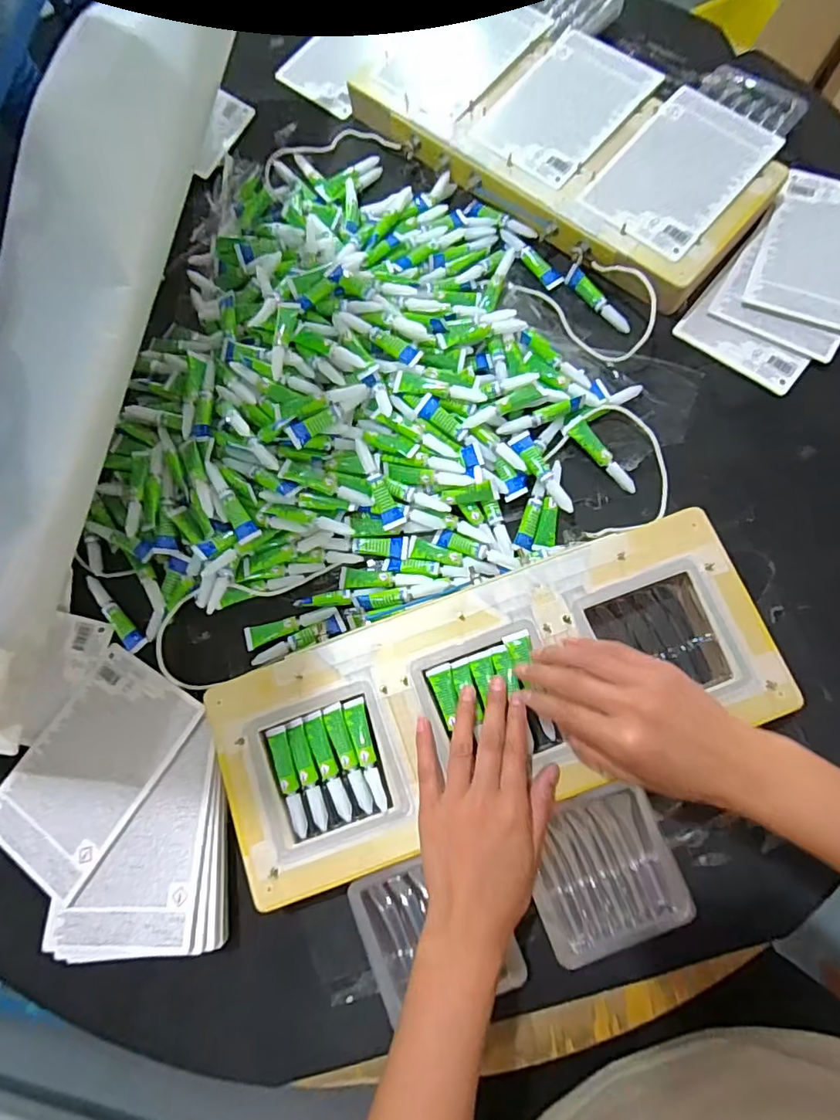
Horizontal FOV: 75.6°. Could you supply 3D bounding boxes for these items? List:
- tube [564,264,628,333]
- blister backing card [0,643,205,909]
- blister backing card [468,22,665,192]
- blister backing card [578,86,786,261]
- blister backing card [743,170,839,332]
[{"bbox_3d":[0.173,-0.250,0.523,0.014,0.011,0.083,-38,75,-5],"label":"tube"},{"bbox_3d":[-0.271,0.167,0.447,0.109,0.009,0.170,27,73,17],"label":"blister backing card"},{"bbox_3d":[0.147,-0.454,0.541,0.116,0.008,0.171,40,84,12],"label":"blister backing card"},{"bbox_3d":[0.248,-0.370,0.513,0.116,0.007,0.165,41,87,13],"label":"blister backing card"},{"bbox_3d":[0.385,-0.292,0.511,0.112,0.007,0.164,23,77,10],"label":"blister backing card"}]

